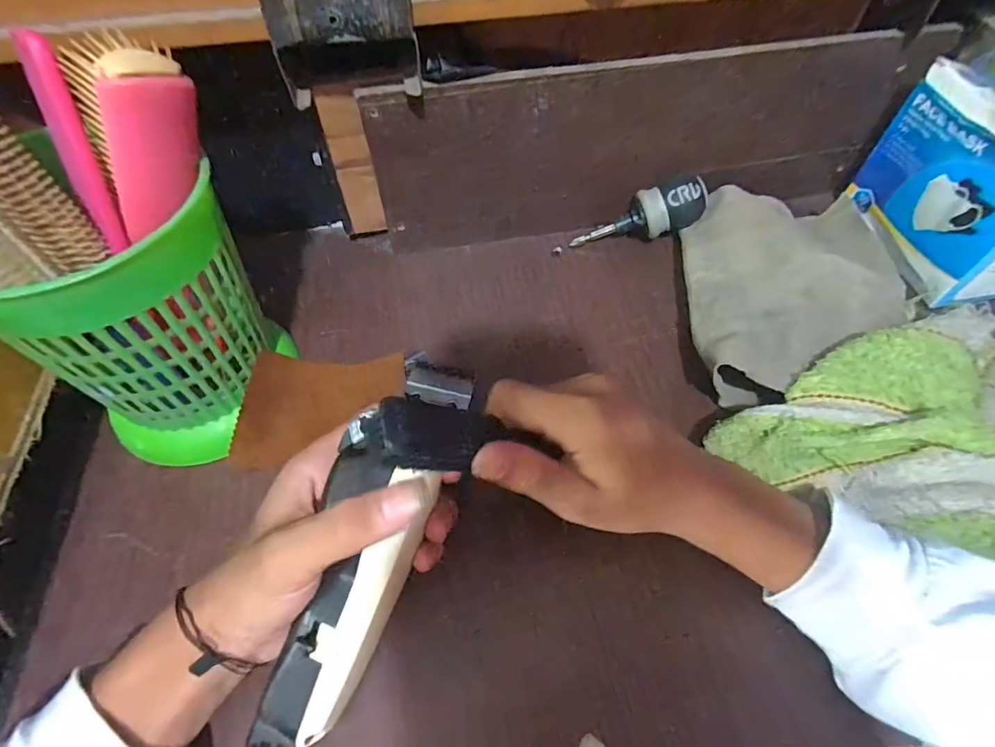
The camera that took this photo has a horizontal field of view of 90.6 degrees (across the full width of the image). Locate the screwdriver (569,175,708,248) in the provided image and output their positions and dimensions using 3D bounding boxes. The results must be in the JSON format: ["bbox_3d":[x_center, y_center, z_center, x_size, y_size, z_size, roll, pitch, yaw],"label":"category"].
[{"bbox_3d":[0.112,-0.127,0.397,0.105,0.029,0.038,-18,55,19],"label":"screwdriver"}]

